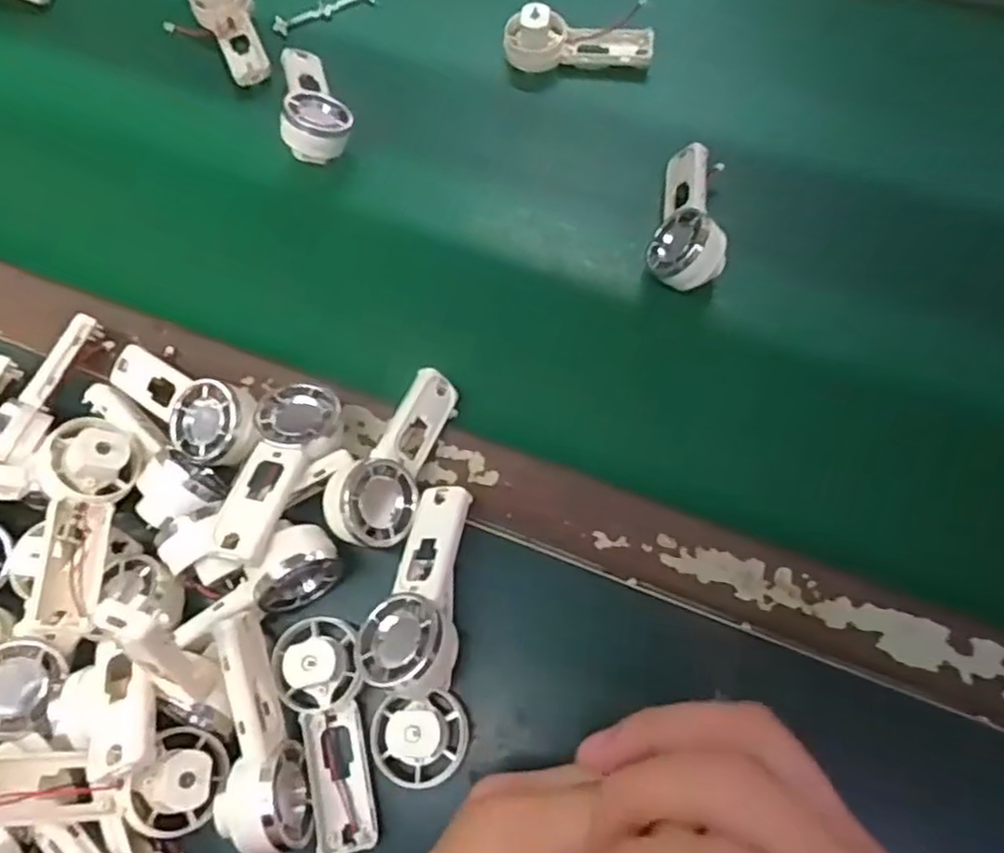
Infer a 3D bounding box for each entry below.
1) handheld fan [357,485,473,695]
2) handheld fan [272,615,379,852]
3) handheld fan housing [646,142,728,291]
[{"bbox_3d":[-0.034,0.069,0.316,0.042,0.030,0.092,8,57,6],"label":"handheld fan"},{"bbox_3d":[-0.072,0.129,0.305,0.039,0.021,0.091,-12,84,-2],"label":"handheld fan"},{"bbox_3d":[0.102,-0.119,0.392,0.036,0.026,0.093,4,69,4],"label":"handheld fan housing"}]

